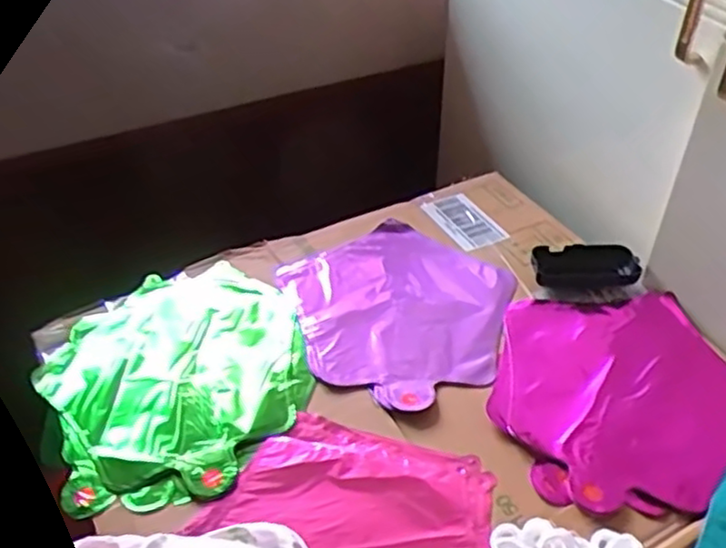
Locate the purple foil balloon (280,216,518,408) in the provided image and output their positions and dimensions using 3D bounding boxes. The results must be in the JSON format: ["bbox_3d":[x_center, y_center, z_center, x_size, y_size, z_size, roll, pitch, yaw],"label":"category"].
[{"bbox_3d":[0.042,0.030,0.715,0.221,0.009,0.230,-21,45,-21],"label":"purple foil balloon"}]

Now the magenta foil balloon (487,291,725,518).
[{"bbox_3d":[0.235,0.104,0.640,0.234,0.016,0.234,-1,42,0],"label":"magenta foil balloon"}]

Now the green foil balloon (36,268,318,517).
[{"bbox_3d":[-0.169,0.090,0.659,0.228,0.021,0.260,-20,45,-20],"label":"green foil balloon"}]

